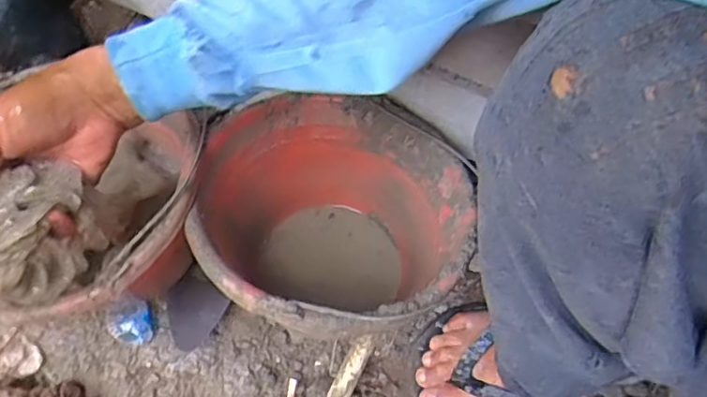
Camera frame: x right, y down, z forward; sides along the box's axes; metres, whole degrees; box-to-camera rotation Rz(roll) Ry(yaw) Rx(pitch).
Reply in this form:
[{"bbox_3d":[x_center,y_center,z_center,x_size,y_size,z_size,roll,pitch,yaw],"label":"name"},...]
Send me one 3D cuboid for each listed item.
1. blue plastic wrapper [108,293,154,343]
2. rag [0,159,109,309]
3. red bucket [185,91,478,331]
[{"bbox_3d":[-0.229,0.126,0.597,0.048,0.009,0.046,4,86,-4],"label":"blue plastic wrapper"},{"bbox_3d":[-0.233,0.033,0.386,0.118,0.069,0.056,-37,67,-22],"label":"rag"},{"bbox_3d":[-0.020,0.044,0.562,0.234,0.181,0.217,1,59,-2],"label":"red bucket"}]

